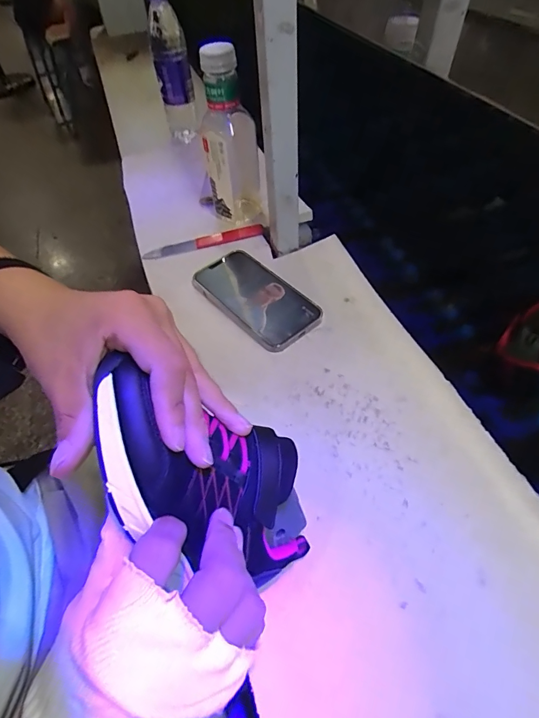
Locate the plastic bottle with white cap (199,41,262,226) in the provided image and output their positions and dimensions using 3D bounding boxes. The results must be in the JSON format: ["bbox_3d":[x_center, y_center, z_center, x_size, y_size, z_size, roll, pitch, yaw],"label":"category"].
[{"bbox_3d":[-0.050,-0.276,0.526,0.067,0.200,0.063,-6,51,0],"label":"plastic bottle with white cap"}]

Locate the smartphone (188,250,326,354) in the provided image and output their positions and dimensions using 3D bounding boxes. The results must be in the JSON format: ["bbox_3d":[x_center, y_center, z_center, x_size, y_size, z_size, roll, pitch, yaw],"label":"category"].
[{"bbox_3d":[-0.017,-0.076,0.492,0.087,0.019,0.163,-35,57,-21],"label":"smartphone"}]

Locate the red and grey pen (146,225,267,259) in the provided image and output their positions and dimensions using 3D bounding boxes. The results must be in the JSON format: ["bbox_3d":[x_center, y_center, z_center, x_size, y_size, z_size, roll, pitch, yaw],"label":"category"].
[{"bbox_3d":[-0.092,-0.164,0.575,0.167,0.008,0.020,-13,51,-6],"label":"red and grey pen"}]

